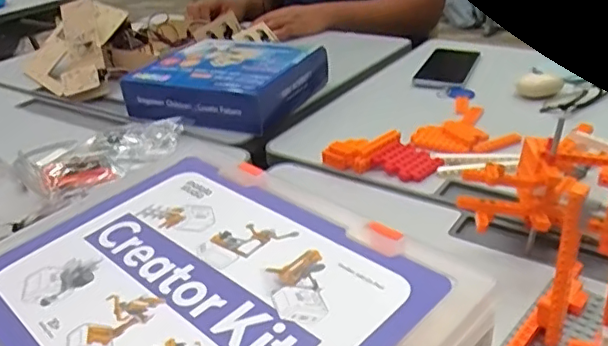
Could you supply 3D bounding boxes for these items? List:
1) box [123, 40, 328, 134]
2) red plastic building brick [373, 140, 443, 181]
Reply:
[{"bbox_3d":[-0.109,-0.132,0.831,0.238,0.072,0.229,16,36,31],"label":"box"},{"bbox_3d":[0.113,-0.012,0.614,0.058,0.008,0.055,34,51,28],"label":"red plastic building brick"}]

